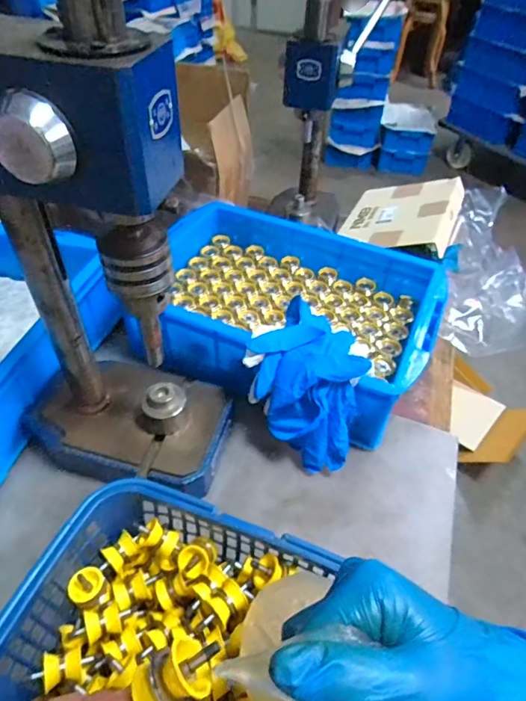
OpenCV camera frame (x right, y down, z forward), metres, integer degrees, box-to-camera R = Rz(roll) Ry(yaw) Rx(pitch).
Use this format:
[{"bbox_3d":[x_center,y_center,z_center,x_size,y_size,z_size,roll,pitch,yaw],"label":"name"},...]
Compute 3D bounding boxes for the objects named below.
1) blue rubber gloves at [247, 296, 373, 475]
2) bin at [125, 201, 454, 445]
[{"bbox_3d":[0.047,0.041,0.471,0.121,0.118,0.090,36,54,26],"label":"blue rubber gloves"},{"bbox_3d":[0.027,-0.056,0.587,0.354,0.098,0.249,19,48,14],"label":"bin"}]

